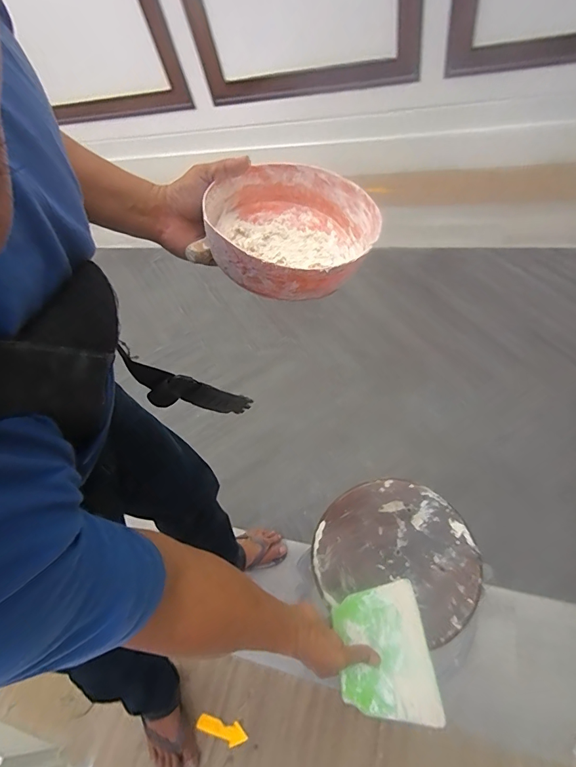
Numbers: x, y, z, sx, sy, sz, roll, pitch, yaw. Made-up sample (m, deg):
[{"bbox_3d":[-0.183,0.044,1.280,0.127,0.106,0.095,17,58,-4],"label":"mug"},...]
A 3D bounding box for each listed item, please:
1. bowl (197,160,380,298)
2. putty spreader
[{"bbox_3d":[-0.002,-0.189,0.495,0.198,0.082,0.203,21,47,19],"label":"bowl"},{"bbox_3d":[0.132,0.372,0.566,0.127,0.008,0.163,-1,47,-5],"label":"putty spreader"}]

